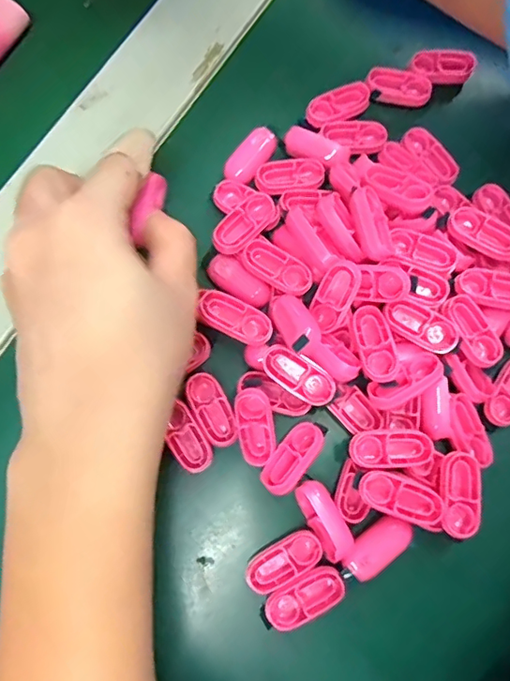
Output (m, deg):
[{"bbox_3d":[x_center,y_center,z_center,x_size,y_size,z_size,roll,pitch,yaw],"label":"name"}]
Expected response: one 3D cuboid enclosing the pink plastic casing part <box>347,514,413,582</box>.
[{"bbox_3d":[0.052,0.087,0.220,0.030,0.004,0.016,-38,80,-7],"label":"pink plastic casing part"}]

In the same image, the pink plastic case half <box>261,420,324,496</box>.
[{"bbox_3d":[0.016,0.050,0.227,0.015,0.005,0.034,35,81,8],"label":"pink plastic case half"}]

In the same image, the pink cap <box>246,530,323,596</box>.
[{"bbox_3d":[0.012,0.093,0.220,0.033,0.007,0.015,-28,79,-5],"label":"pink cap"}]

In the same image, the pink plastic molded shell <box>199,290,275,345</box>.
[{"bbox_3d":[-0.008,-0.009,0.235,0.033,0.012,0.016,24,79,6],"label":"pink plastic molded shell"}]

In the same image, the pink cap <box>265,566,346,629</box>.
[{"bbox_3d":[0.021,0.107,0.220,0.033,0.011,0.016,-26,79,-5],"label":"pink cap"}]

